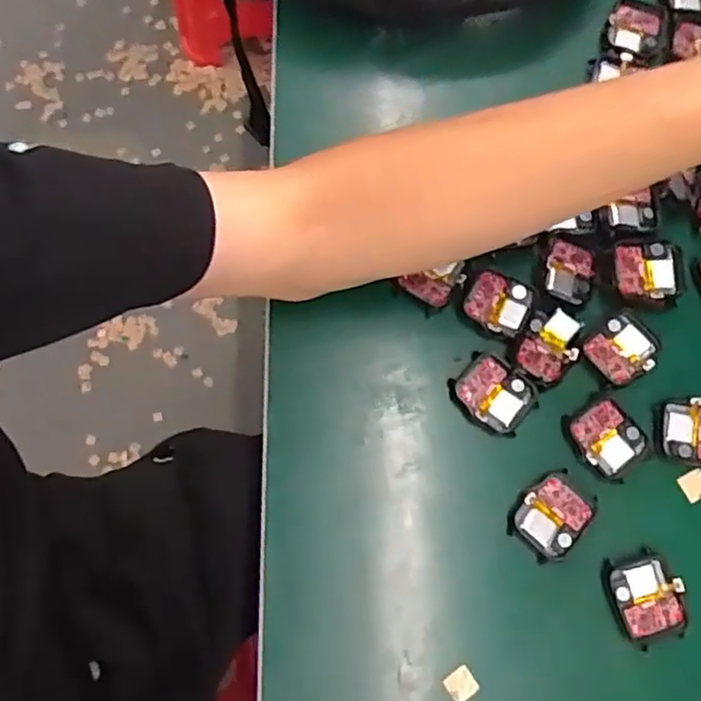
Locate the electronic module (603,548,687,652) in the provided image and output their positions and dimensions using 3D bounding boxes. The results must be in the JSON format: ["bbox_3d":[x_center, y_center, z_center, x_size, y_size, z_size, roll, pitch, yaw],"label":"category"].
[{"bbox_3d":[0.163,0.136,0.372,0.036,0.008,0.046,-15,77,-6],"label":"electronic module"}]

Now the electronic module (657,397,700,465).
[{"bbox_3d":[0.203,0.048,0.395,0.045,0.006,0.037,3,76,-2],"label":"electronic module"}]

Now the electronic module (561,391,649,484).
[{"bbox_3d":[0.150,0.050,0.393,0.038,0.004,0.044,-29,79,-9],"label":"electronic module"}]

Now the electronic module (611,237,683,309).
[{"bbox_3d":[0.180,-0.047,0.411,0.041,0.013,0.039,-2,76,-3],"label":"electronic module"}]

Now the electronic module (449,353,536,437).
[{"bbox_3d":[0.084,0.026,0.398,0.045,0.006,0.038,36,78,6],"label":"electronic module"}]

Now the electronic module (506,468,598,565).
[{"bbox_3d":[0.115,0.094,0.384,0.039,0.013,0.047,44,78,8],"label":"electronic module"}]

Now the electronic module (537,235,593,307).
[{"bbox_3d":[0.133,-0.051,0.412,0.033,0.008,0.043,5,76,-1],"label":"electronic module"}]

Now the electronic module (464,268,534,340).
[{"bbox_3d":[0.090,-0.030,0.409,0.039,0.005,0.035,29,77,5],"label":"electronic module"}]

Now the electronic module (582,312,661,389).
[{"bbox_3d":[0.163,-0.001,0.405,0.040,0.004,0.035,-34,80,-10],"label":"electronic module"}]

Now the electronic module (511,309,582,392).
[{"bbox_3d":[0.117,-0.002,0.402,0.034,0.011,0.043,42,78,8],"label":"electronic module"}]

